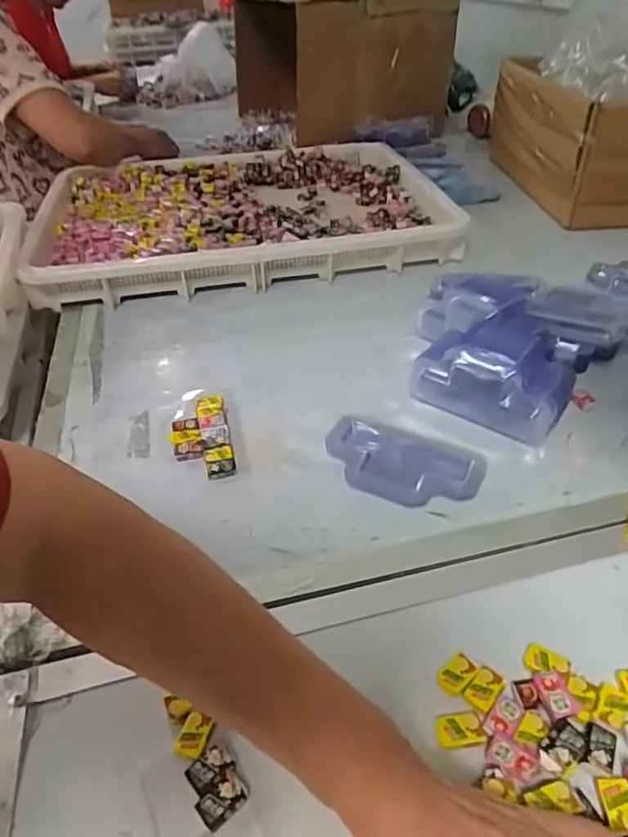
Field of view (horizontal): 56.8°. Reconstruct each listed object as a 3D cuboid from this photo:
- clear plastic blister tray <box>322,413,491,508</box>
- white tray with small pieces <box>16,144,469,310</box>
[{"bbox_3d":[0.073,0.039,0.517,0.139,0.020,0.082,22,46,28],"label":"clear plastic blister tray"},{"bbox_3d":[-0.125,-0.341,0.960,0.640,0.061,0.480,-11,40,-9],"label":"white tray with small pieces"}]

